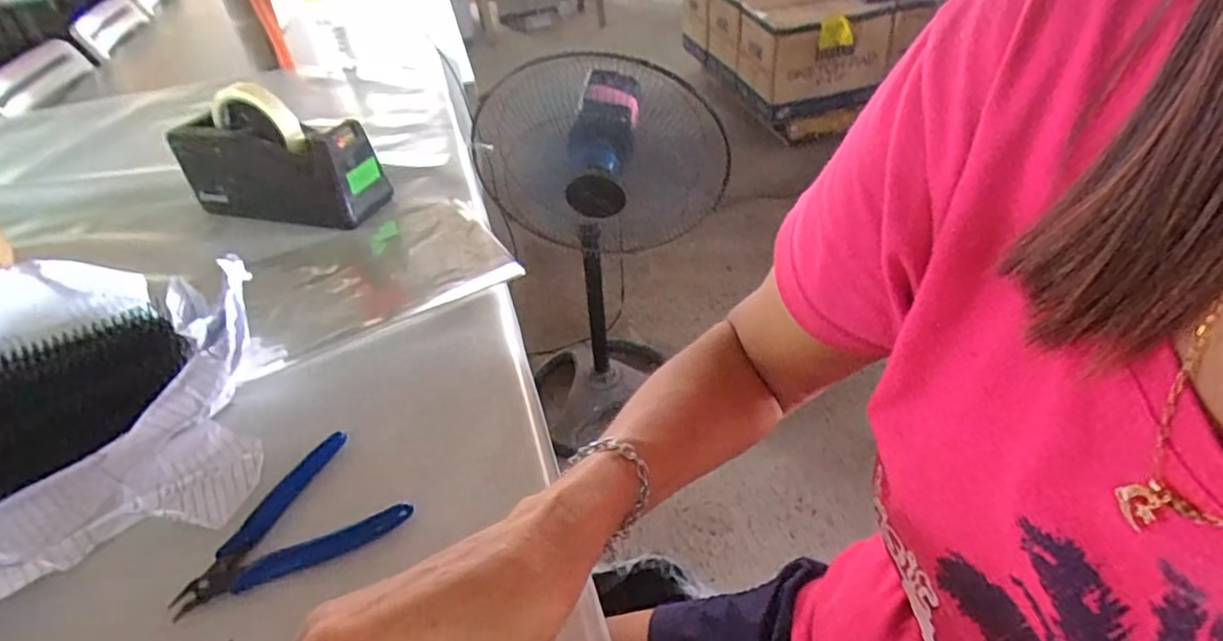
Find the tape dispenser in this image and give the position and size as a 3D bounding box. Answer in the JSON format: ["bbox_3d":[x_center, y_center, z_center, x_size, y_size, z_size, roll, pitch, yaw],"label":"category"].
[{"bbox_3d":[-0.346,-0.169,0.660,0.197,0.120,0.068,5,40,14],"label":"tape dispenser"}]

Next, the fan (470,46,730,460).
[{"bbox_3d":[-0.012,-0.111,1.300,0.388,0.868,0.376,-8,39,-2],"label":"fan"}]

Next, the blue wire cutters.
[{"bbox_3d":[-0.189,0.112,0.378,0.121,0.008,0.084,-21,41,-17],"label":"blue wire cutters"}]

